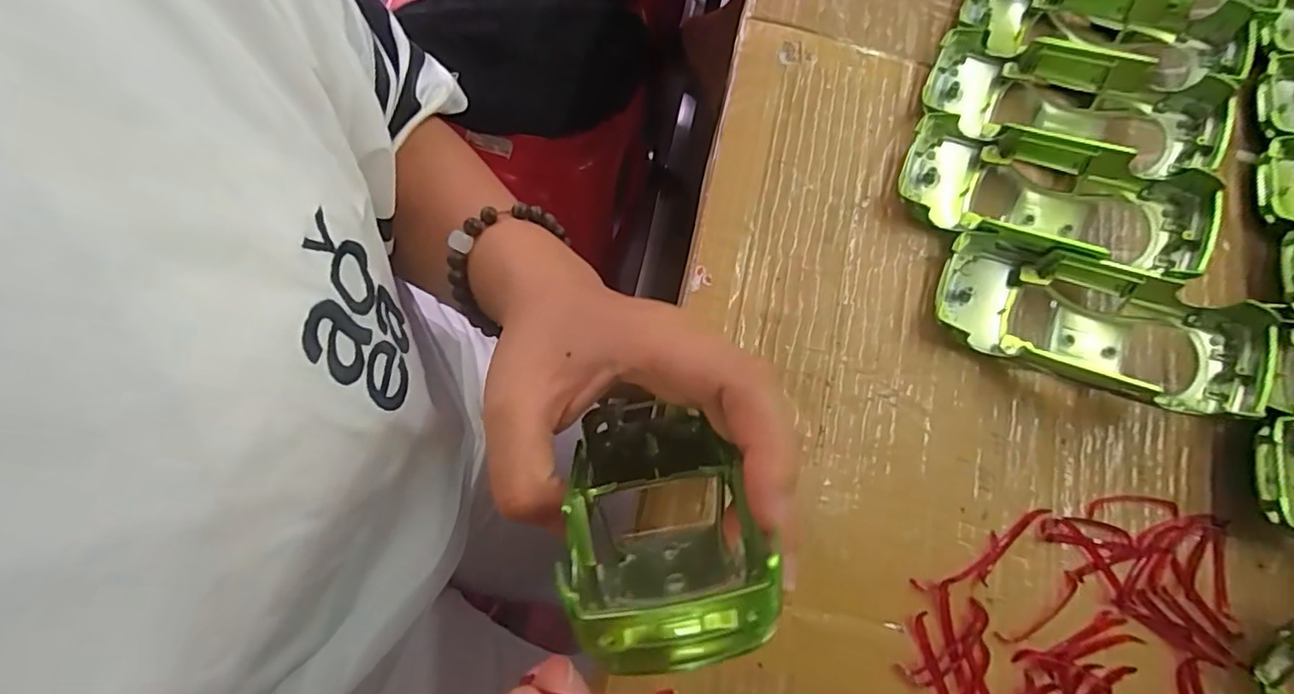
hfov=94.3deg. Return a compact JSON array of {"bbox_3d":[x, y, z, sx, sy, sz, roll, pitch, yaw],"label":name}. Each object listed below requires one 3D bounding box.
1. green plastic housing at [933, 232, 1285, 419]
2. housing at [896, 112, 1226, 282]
[{"bbox_3d":[0.201,-0.009,0.269,0.132,0.034,0.055,20,78,3],"label":"green plastic housing"},{"bbox_3d":[0.189,-0.069,0.282,0.130,0.034,0.055,22,78,3],"label":"housing"}]

